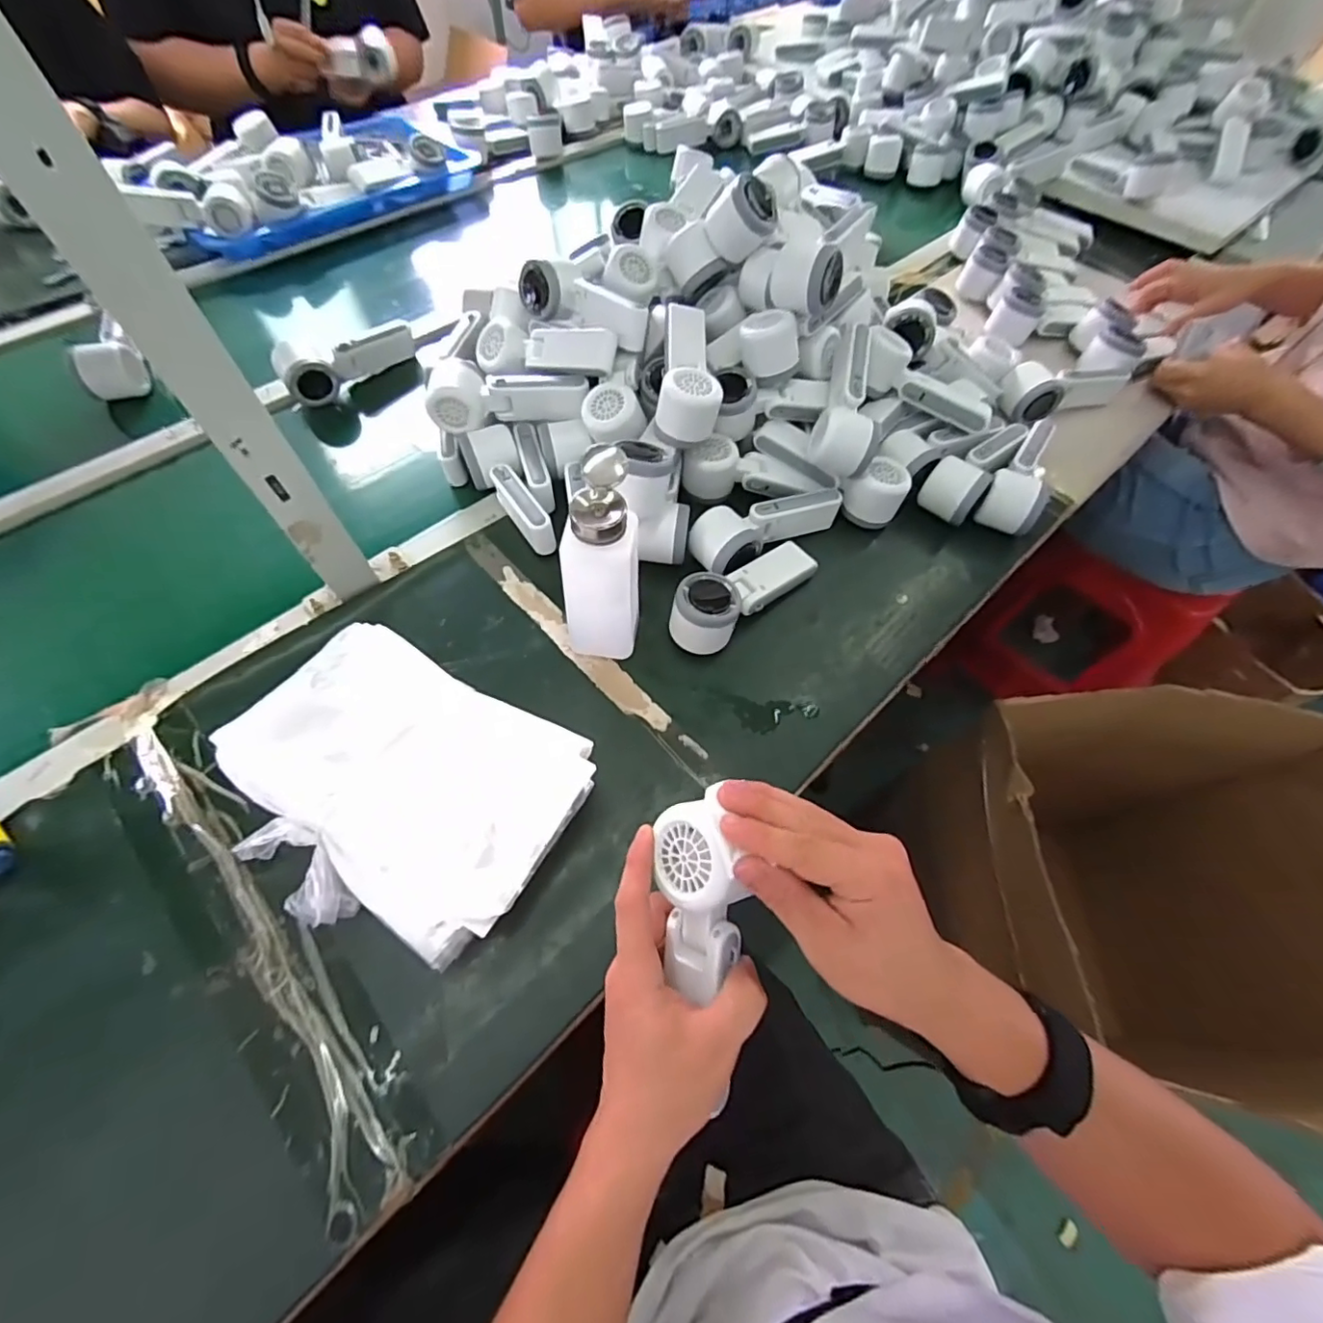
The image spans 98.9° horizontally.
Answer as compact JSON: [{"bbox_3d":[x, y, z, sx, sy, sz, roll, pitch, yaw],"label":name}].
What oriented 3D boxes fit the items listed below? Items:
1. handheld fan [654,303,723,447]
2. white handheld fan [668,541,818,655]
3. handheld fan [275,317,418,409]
[{"bbox_3d":[0.026,-0.294,0.574,0.063,0.053,0.153,1,60,-1],"label":"handheld fan"},{"bbox_3d":[0.083,-0.069,0.535,0.167,0.056,0.057,-33,66,-19],"label":"white handheld fan"},{"bbox_3d":[-0.387,-0.380,0.704,0.054,0.051,0.173,37,66,18],"label":"handheld fan"}]

